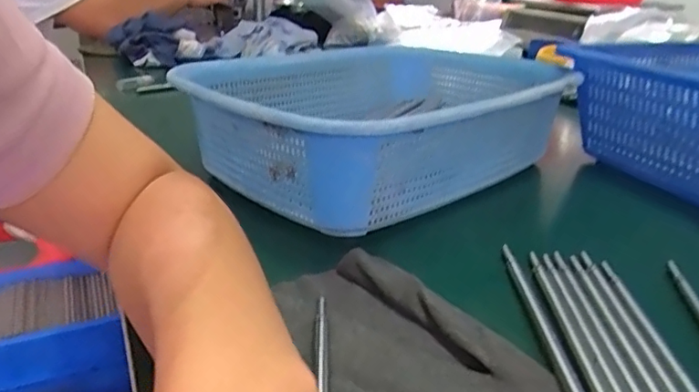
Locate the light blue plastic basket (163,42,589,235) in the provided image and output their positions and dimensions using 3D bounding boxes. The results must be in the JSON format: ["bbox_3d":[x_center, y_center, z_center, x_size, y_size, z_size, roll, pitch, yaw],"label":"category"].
[{"bbox_3d":[0.029,-0.068,0.505,0.323,0.085,0.238,-20,32,-40],"label":"light blue plastic basket"}]

